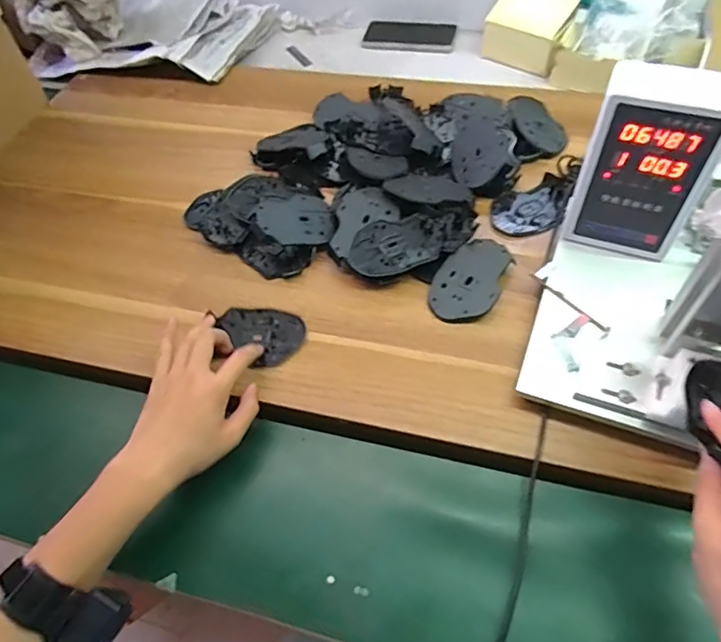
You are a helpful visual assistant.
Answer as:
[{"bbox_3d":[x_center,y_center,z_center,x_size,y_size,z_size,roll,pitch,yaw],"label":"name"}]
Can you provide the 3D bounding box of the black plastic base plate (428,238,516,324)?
[{"bbox_3d":[0.121,-0.046,0.587,0.071,0.015,0.109,28,63,22],"label":"black plastic base plate"}]

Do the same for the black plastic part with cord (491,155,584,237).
[{"bbox_3d":[0.220,-0.160,0.668,0.085,0.030,0.132,20,60,18],"label":"black plastic part with cord"}]

